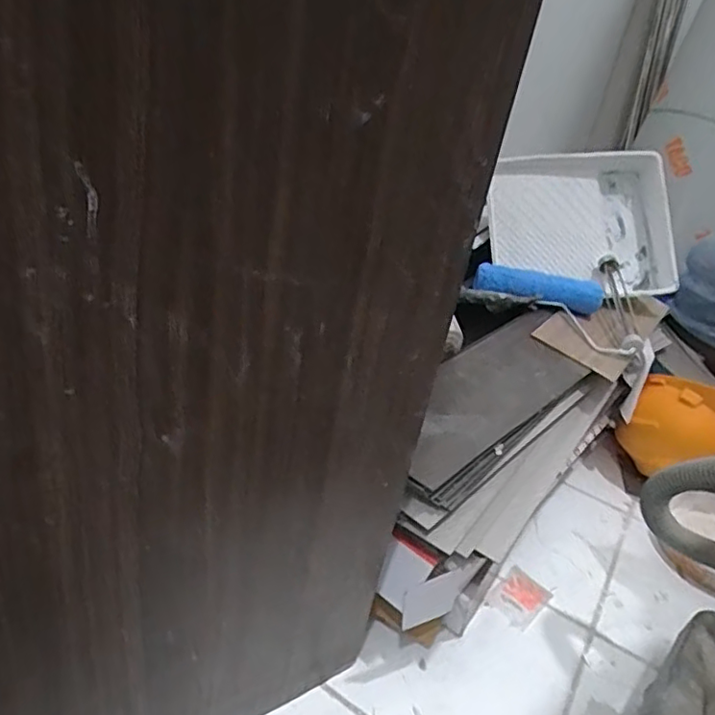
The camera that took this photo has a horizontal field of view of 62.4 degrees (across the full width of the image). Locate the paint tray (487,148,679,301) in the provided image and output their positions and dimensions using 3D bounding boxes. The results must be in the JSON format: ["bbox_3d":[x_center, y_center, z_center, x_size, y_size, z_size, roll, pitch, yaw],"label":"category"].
[{"bbox_3d":[0.468,-0.279,1.226,0.410,0.333,0.075,-6,-11,-11],"label":"paint tray"}]

